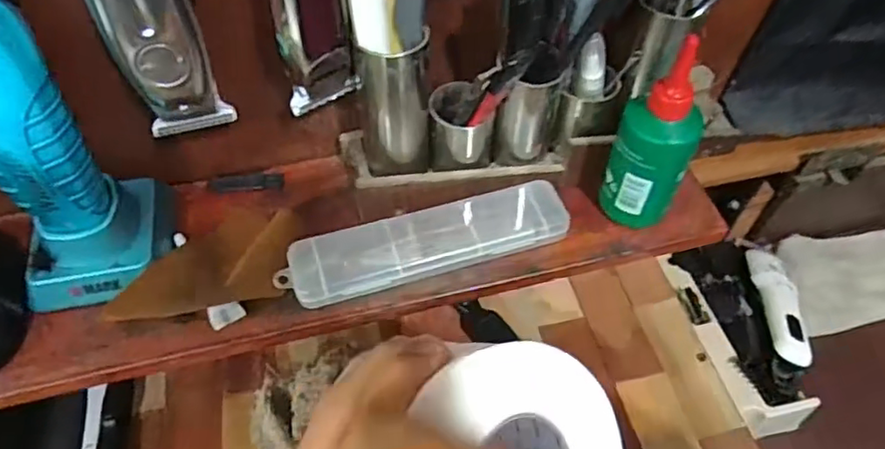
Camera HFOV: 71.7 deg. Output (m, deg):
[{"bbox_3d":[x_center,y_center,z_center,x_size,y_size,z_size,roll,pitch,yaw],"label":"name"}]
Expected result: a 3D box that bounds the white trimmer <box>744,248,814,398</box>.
[{"bbox_3d":[0.323,0.084,0.582,0.036,0.027,0.150,7,54,4],"label":"white trimmer"}]

